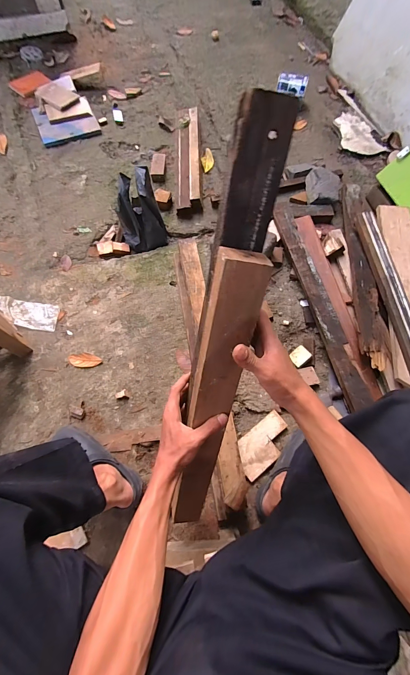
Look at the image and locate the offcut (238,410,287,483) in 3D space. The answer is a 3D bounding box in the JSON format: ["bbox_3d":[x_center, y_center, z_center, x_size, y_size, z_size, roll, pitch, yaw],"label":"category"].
[{"bbox_3d":[0.163,0.298,0.810,0.172,0.015,0.099,-38,74,-13],"label":"offcut"}]

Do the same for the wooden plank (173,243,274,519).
[{"bbox_3d":[0.003,0.135,0.460,0.071,0.538,0.019,4,32,-12],"label":"wooden plank"}]

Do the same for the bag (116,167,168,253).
[{"bbox_3d":[-0.229,-0.434,1.011,0.147,0.196,0.161,-18,70,-7],"label":"bag"}]

